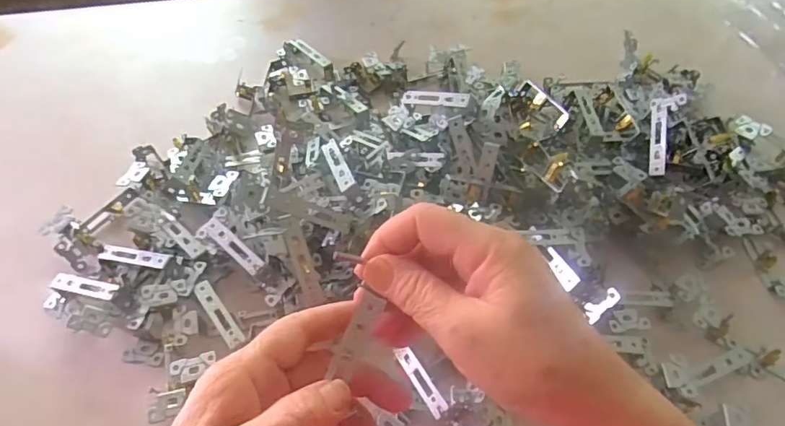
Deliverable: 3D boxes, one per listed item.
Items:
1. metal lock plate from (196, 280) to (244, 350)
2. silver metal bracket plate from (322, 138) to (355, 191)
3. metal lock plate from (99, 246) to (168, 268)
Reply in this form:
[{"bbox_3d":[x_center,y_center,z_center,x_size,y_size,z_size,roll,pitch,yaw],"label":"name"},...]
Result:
[{"bbox_3d":[-0.140,0.081,0.419,0.013,0.004,0.064,-29,63,-27],"label":"metal lock plate"},{"bbox_3d":[-0.045,-0.040,0.424,0.013,0.005,0.064,-26,44,-3],"label":"silver metal bracket plate"},{"bbox_3d":[-0.215,0.036,0.436,0.065,0.008,0.015,5,52,21],"label":"metal lock plate"}]

